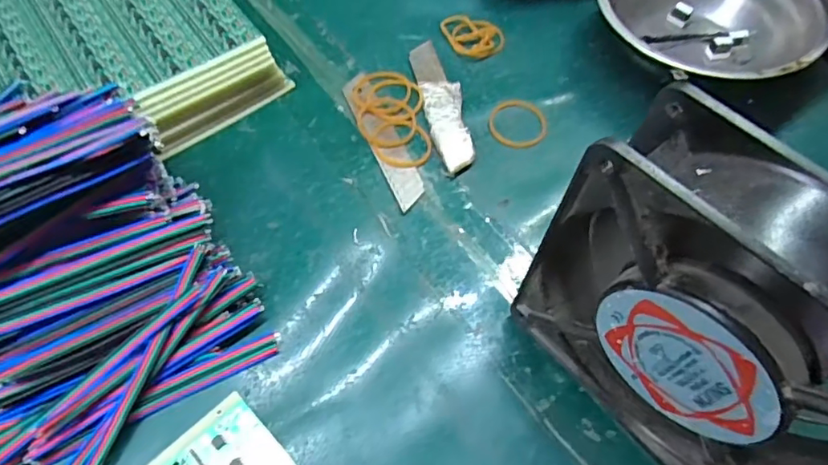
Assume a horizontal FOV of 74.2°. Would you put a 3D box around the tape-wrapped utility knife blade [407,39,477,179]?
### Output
[{"bbox_3d":[0.016,-0.075,0.313,0.021,0.008,0.100,-8,60,-7],"label":"tape-wrapped utility knife blade"}]

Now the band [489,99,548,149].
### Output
[{"bbox_3d":[0.059,-0.063,0.310,0.033,0.004,0.036,1,59,-2],"label":"band"}]

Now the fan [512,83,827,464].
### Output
[{"bbox_3d":[0.099,0.034,0.184,0.040,0.121,0.119,-37,67,-22],"label":"fan"}]

